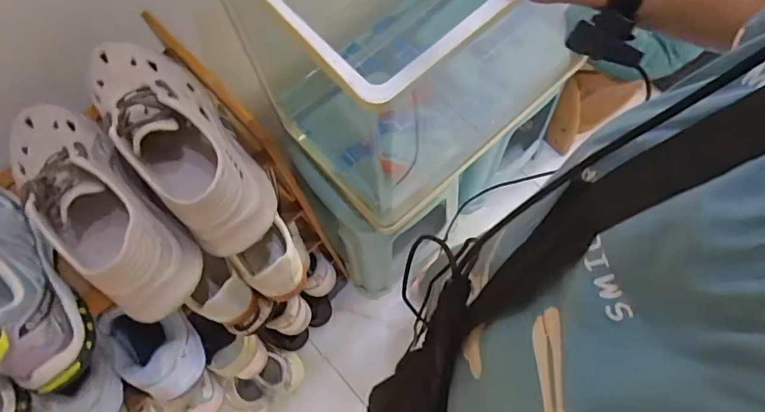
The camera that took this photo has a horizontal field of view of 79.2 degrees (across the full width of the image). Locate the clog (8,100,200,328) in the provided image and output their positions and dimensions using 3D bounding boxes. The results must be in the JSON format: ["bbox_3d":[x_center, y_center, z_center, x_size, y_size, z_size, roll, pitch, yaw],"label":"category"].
[{"bbox_3d":[-0.317,-0.006,0.498,0.099,0.106,0.290,-43,76,-11],"label":"clog"}]

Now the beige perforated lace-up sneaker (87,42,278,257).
[{"bbox_3d":[-0.233,-0.085,0.512,0.108,0.087,0.291,-38,75,-10],"label":"beige perforated lace-up sneaker"}]

